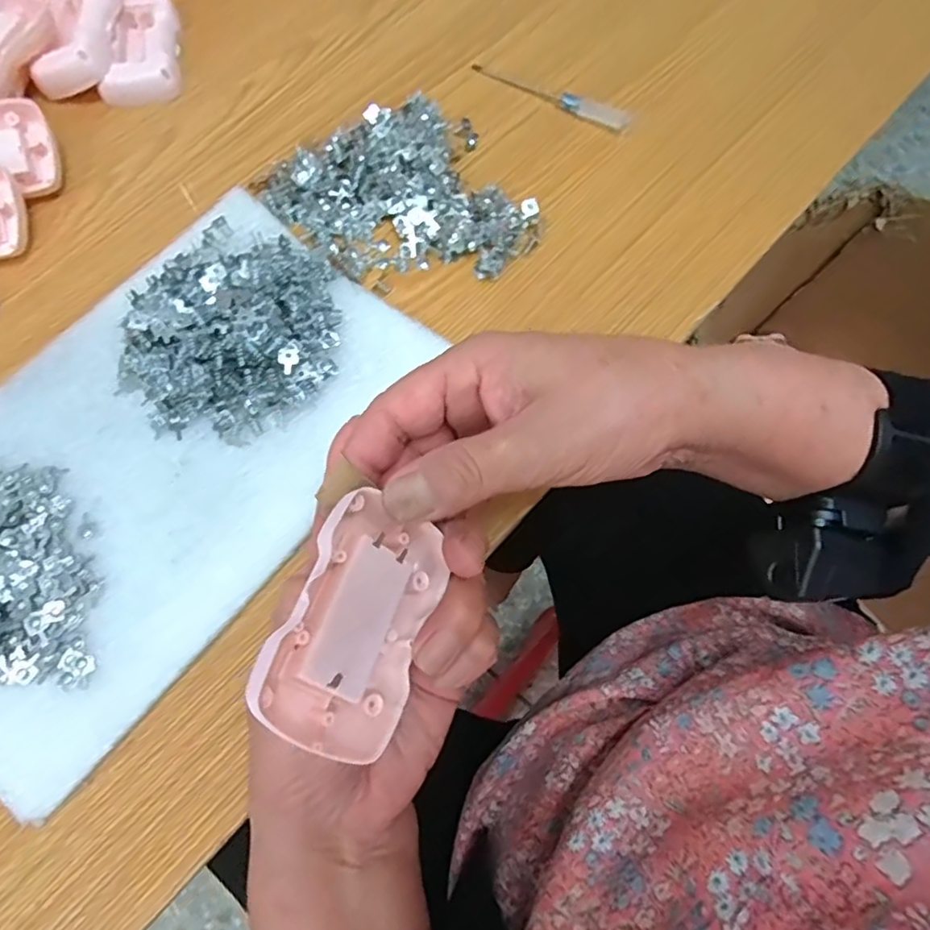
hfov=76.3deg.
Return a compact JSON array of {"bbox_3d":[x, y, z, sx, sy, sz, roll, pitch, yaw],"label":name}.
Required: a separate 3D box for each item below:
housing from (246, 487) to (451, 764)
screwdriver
[{"bbox_3d":[-0.040,0.054,0.213,0.056,0.017,0.086,42,51,-32],"label":"housing"},{"bbox_3d":[0.059,-0.256,0.405,0.116,0.012,0.012,29,76,6],"label":"screwdriver"}]

